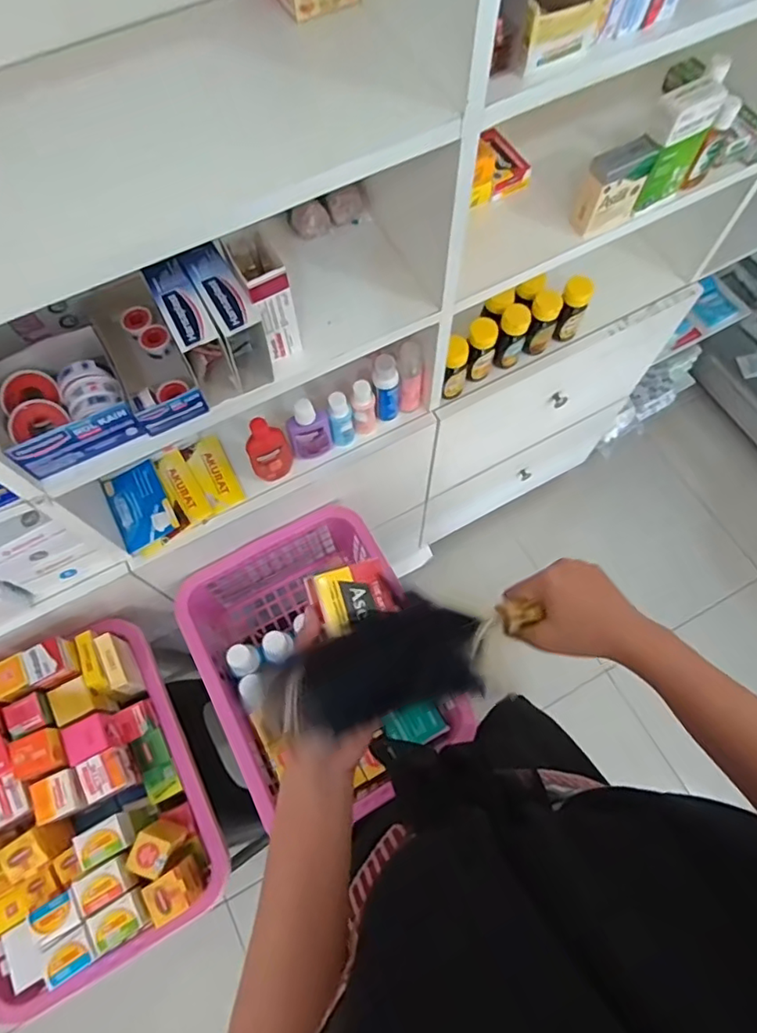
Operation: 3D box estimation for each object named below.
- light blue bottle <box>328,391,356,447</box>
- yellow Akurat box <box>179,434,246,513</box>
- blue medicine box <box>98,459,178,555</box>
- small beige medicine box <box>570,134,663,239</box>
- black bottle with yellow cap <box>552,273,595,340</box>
[{"bbox_3d":[-0.051,-0.134,0.788,0.033,0.092,0.029,-7,68,-2],"label":"light blue bottle"},{"bbox_3d":[-0.234,-0.062,0.813,0.054,0.012,0.115,-30,71,-11],"label":"yellow Akurat box"},{"bbox_3d":[-0.331,-0.019,0.784,0.076,0.016,0.120,-27,70,-10],"label":"blue medicine box"},{"bbox_3d":[0.272,-0.380,0.661,0.079,0.094,0.028,-29,70,-10],"label":"small beige medicine box"},{"bbox_3d":[0.286,-0.303,0.846,0.040,0.103,0.046,21,70,9],"label":"black bottle with yellow cap"}]

